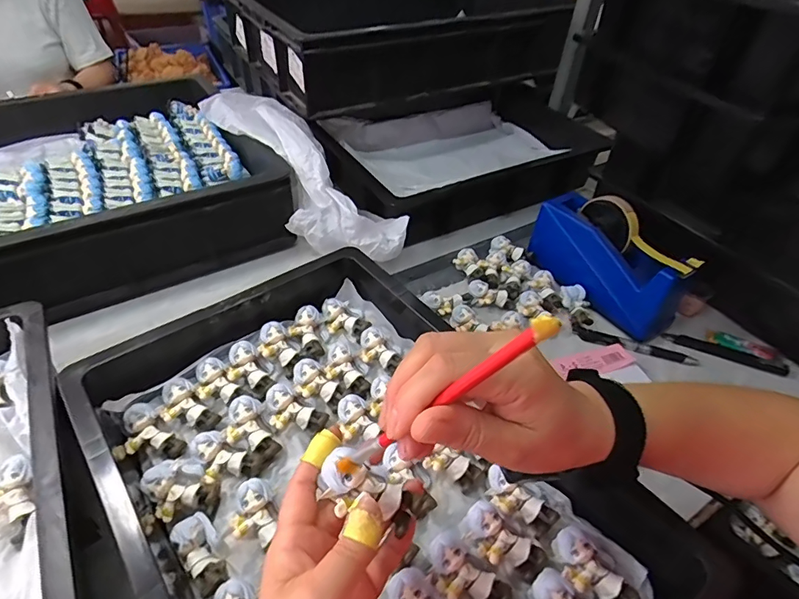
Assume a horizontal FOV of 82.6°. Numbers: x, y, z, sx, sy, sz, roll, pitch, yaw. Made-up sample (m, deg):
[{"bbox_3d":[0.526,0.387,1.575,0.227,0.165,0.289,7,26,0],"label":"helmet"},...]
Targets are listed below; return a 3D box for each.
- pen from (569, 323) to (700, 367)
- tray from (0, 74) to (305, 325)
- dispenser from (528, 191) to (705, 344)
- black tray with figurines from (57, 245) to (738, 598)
[{"bbox_3d":[0.279,0.056,0.544,0.137,0.016,0.017,21,46,17],"label":"pen"},{"bbox_3d":[-0.490,-0.133,0.619,0.578,0.118,0.405,-23,50,-26],"label":"tray"},{"bbox_3d":[0.271,-0.062,0.582,0.076,0.114,0.211,-23,50,-26],"label":"dispenser"},{"bbox_3d":[-0.035,0.140,0.365,0.306,0.067,0.462,-28,52,-29],"label":"black tray with figurines"}]

